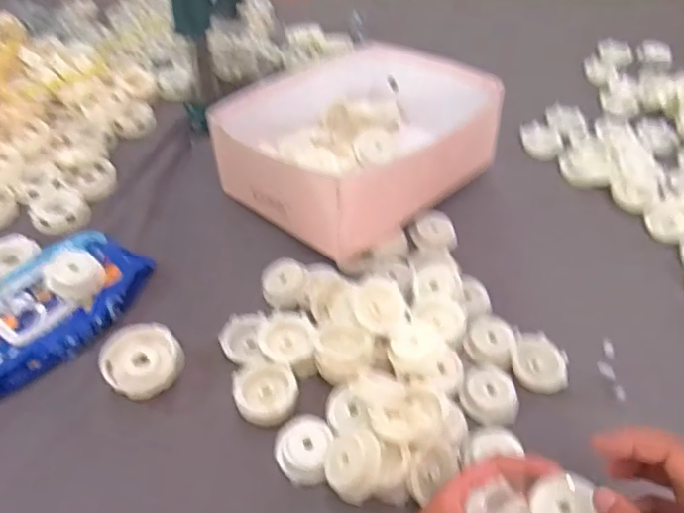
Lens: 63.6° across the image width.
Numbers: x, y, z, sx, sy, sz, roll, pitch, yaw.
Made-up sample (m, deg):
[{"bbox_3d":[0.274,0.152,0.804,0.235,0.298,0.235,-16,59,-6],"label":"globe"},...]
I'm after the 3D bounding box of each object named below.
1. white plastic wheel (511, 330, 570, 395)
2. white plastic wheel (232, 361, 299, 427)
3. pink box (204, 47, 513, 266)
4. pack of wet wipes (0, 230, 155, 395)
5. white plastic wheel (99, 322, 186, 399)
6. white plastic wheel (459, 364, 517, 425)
[{"bbox_3d":[0.193,0.104,0.540,0.052,0.018,0.056,2,47,-2],"label":"white plastic wheel"},{"bbox_3d":[-0.068,0.125,0.502,0.054,0.029,0.057,2,47,-2],"label":"white plastic wheel"},{"bbox_3d":[0.015,-0.158,0.701,0.312,0.110,0.260,-35,58,-30],"label":"pink box"},{"bbox_3d":[-0.294,0.049,0.551,0.114,0.039,0.207,29,52,22],"label":"pack of wet wipes"},{"bbox_3d":[-0.187,0.099,0.520,0.070,0.033,0.074,2,47,-2],"label":"white plastic wheel"},{"bbox_3d":[0.140,0.128,0.516,0.053,0.017,0.054,2,47,-2],"label":"white plastic wheel"}]

